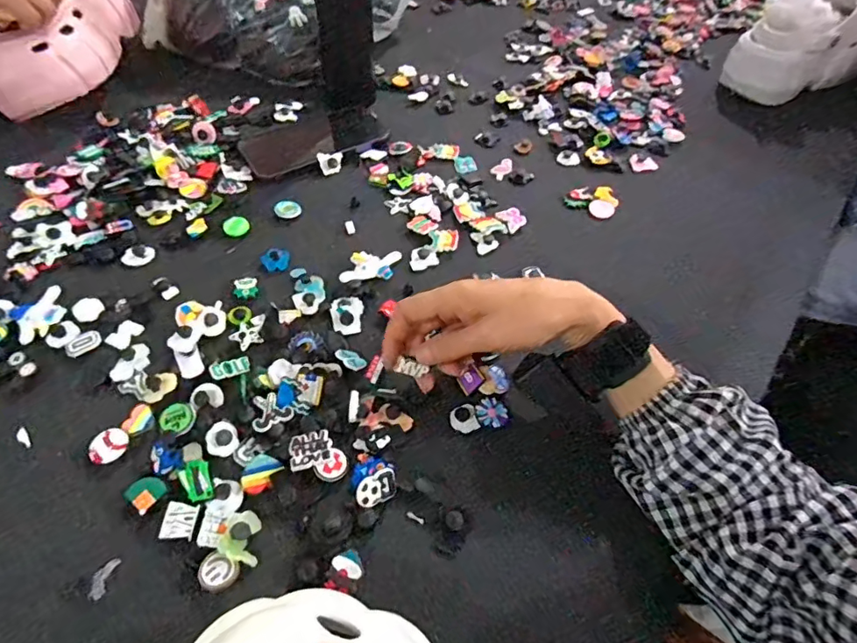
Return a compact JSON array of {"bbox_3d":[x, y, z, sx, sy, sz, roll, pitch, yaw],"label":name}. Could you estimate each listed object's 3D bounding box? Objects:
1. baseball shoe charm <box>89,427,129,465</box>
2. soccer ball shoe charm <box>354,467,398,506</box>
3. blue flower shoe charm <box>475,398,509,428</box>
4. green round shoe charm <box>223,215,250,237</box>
[{"bbox_3d":[-0.229,0.089,0.378,0.025,0.004,0.027,1,52,-2],"label":"baseball shoe charm"},{"bbox_3d":[-0.035,0.113,0.357,0.031,0.015,0.017,-27,58,-22],"label":"soccer ball shoe charm"},{"bbox_3d":[0.048,0.070,0.404,0.023,0.005,0.025,1,55,-2],"label":"blue flower shoe charm"},{"bbox_3d":[-0.189,-0.094,0.517,0.023,0.004,0.024,1,52,-2],"label":"green round shoe charm"}]

